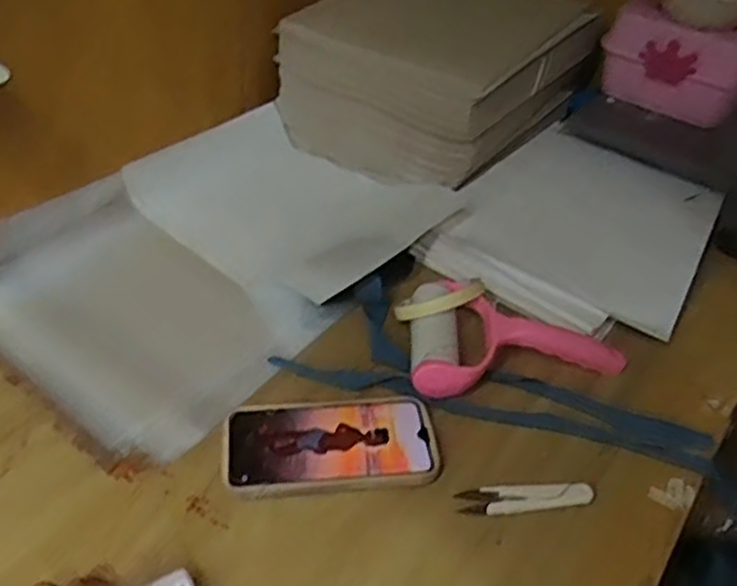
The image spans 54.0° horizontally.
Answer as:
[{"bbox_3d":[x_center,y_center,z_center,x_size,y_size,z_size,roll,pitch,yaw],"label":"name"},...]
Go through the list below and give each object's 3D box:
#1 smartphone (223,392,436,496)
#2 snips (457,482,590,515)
[{"bbox_3d":[-0.028,0.116,0.553,0.157,0.008,0.080,-1,41,-9],"label":"smartphone"},{"bbox_3d":[0.115,0.149,0.531,0.099,0.010,0.023,-4,42,-11],"label":"snips"}]

